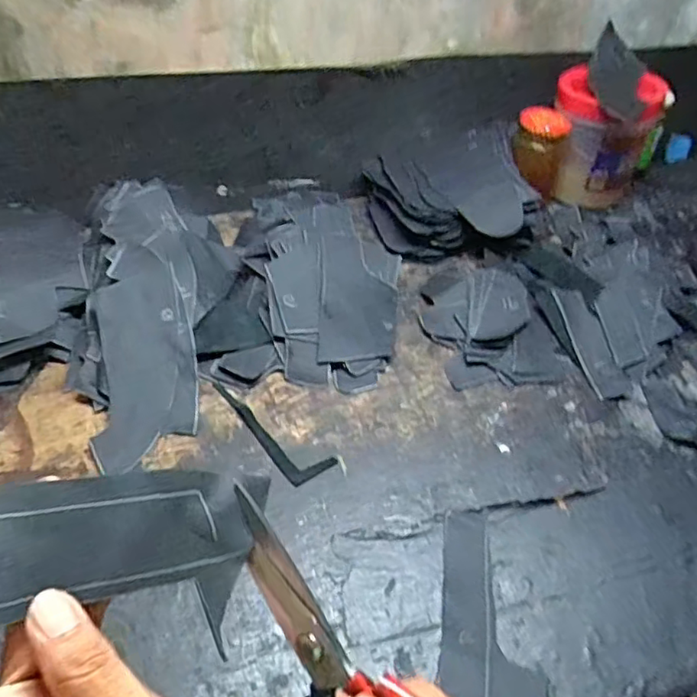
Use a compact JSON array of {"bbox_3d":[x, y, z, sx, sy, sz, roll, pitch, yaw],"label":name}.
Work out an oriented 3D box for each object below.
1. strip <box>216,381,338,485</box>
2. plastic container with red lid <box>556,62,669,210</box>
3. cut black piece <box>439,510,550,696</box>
[{"bbox_3d":[-0.074,0.071,0.504,0.133,0.004,0.038,28,52,23],"label":"strip"},{"bbox_3d":[0.320,-0.262,0.765,0.124,0.141,0.117,-8,47,-9],"label":"plastic container with red lid"},{"bbox_3d":[0.095,0.174,0.404,0.062,0.004,0.139,6,44,6],"label":"cut black piece"}]

